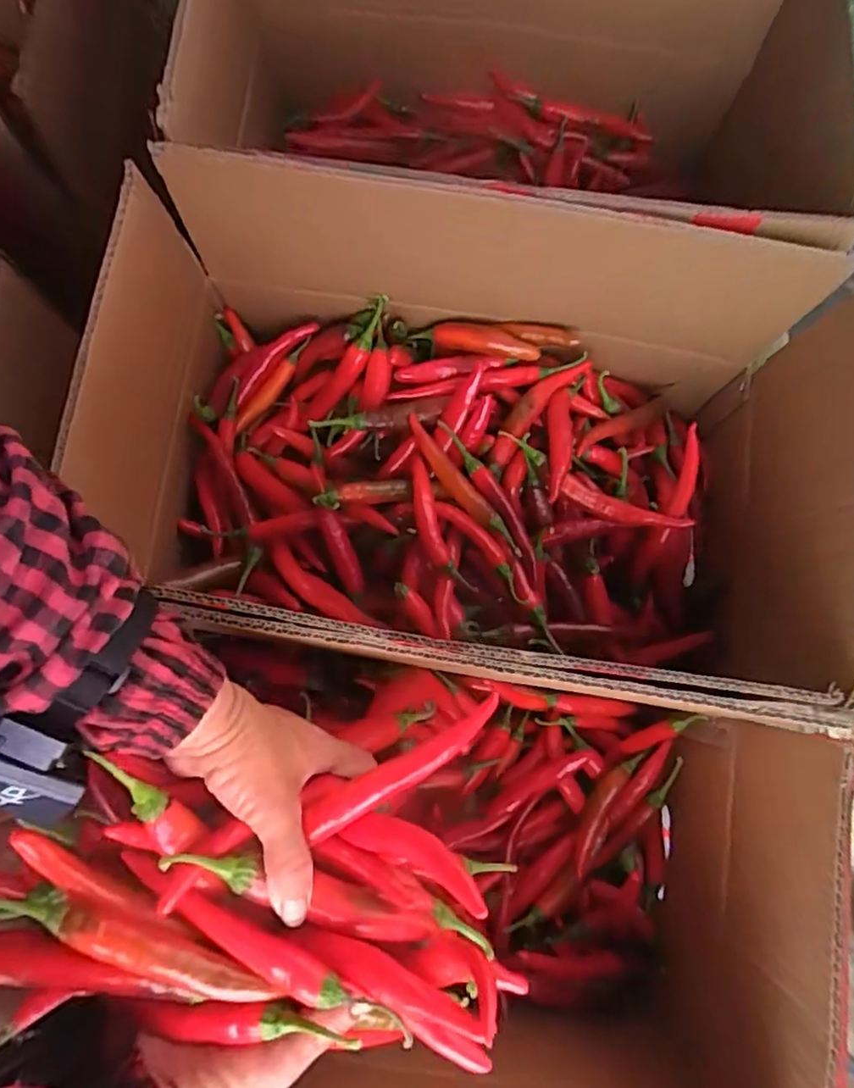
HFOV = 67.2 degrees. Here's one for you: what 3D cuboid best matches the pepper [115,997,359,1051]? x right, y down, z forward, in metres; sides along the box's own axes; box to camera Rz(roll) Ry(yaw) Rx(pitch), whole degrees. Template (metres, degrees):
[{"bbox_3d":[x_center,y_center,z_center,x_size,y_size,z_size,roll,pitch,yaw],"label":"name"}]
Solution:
[{"bbox_3d":[-0.094,0.236,0.319,0.121,0.011,0.019,-4,79,10],"label":"pepper"}]

